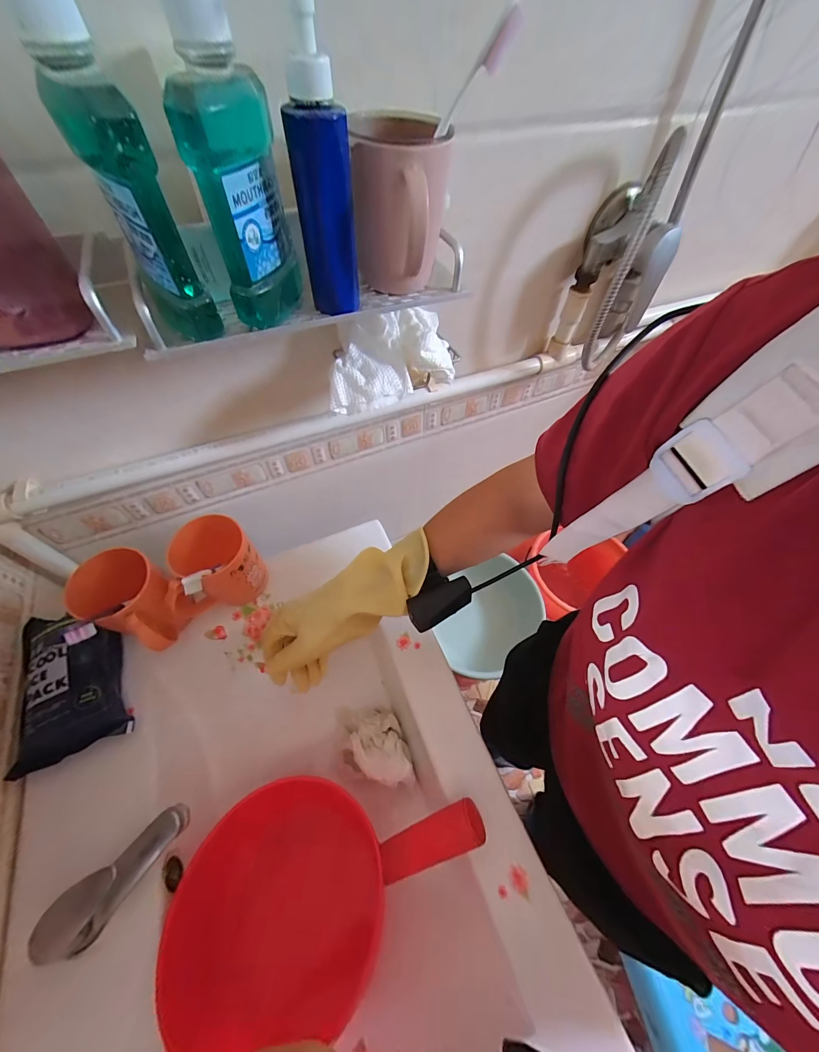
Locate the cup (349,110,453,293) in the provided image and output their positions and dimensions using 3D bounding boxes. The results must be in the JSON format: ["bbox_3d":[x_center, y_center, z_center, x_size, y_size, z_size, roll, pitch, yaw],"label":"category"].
[{"bbox_3d":[-0.005,-0.281,0.321,0.077,0.117,0.124,2,55,2],"label":"cup"}]

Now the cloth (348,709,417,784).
[{"bbox_3d":[-0.035,0.275,0.440,0.060,0.056,0.091,-23,58,-15],"label":"cloth"}]

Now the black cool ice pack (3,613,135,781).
[{"bbox_3d":[-0.390,0.167,0.405,0.104,0.027,0.178,-22,58,-14],"label":"black cool ice pack"}]

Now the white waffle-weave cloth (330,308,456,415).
[{"bbox_3d":[-0.025,-0.196,0.407,0.149,0.064,0.082,-19,57,-13],"label":"white waffle-weave cloth"}]

